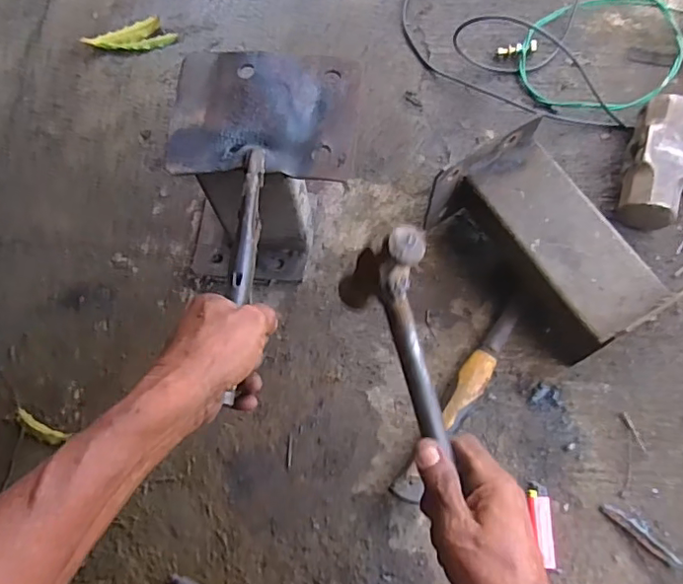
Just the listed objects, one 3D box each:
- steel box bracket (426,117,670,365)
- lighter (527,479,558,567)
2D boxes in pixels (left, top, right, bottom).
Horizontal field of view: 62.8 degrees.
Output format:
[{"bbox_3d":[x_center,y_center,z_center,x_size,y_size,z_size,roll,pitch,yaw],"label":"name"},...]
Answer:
[{"bbox_3d":[0.222,-0.043,0.633,0.135,0.111,0.240,-31,73,-8],"label":"steel box bracket"},{"bbox_3d":[0.206,0.237,0.571,0.021,0.011,0.081,-1,71,2],"label":"lighter"}]

